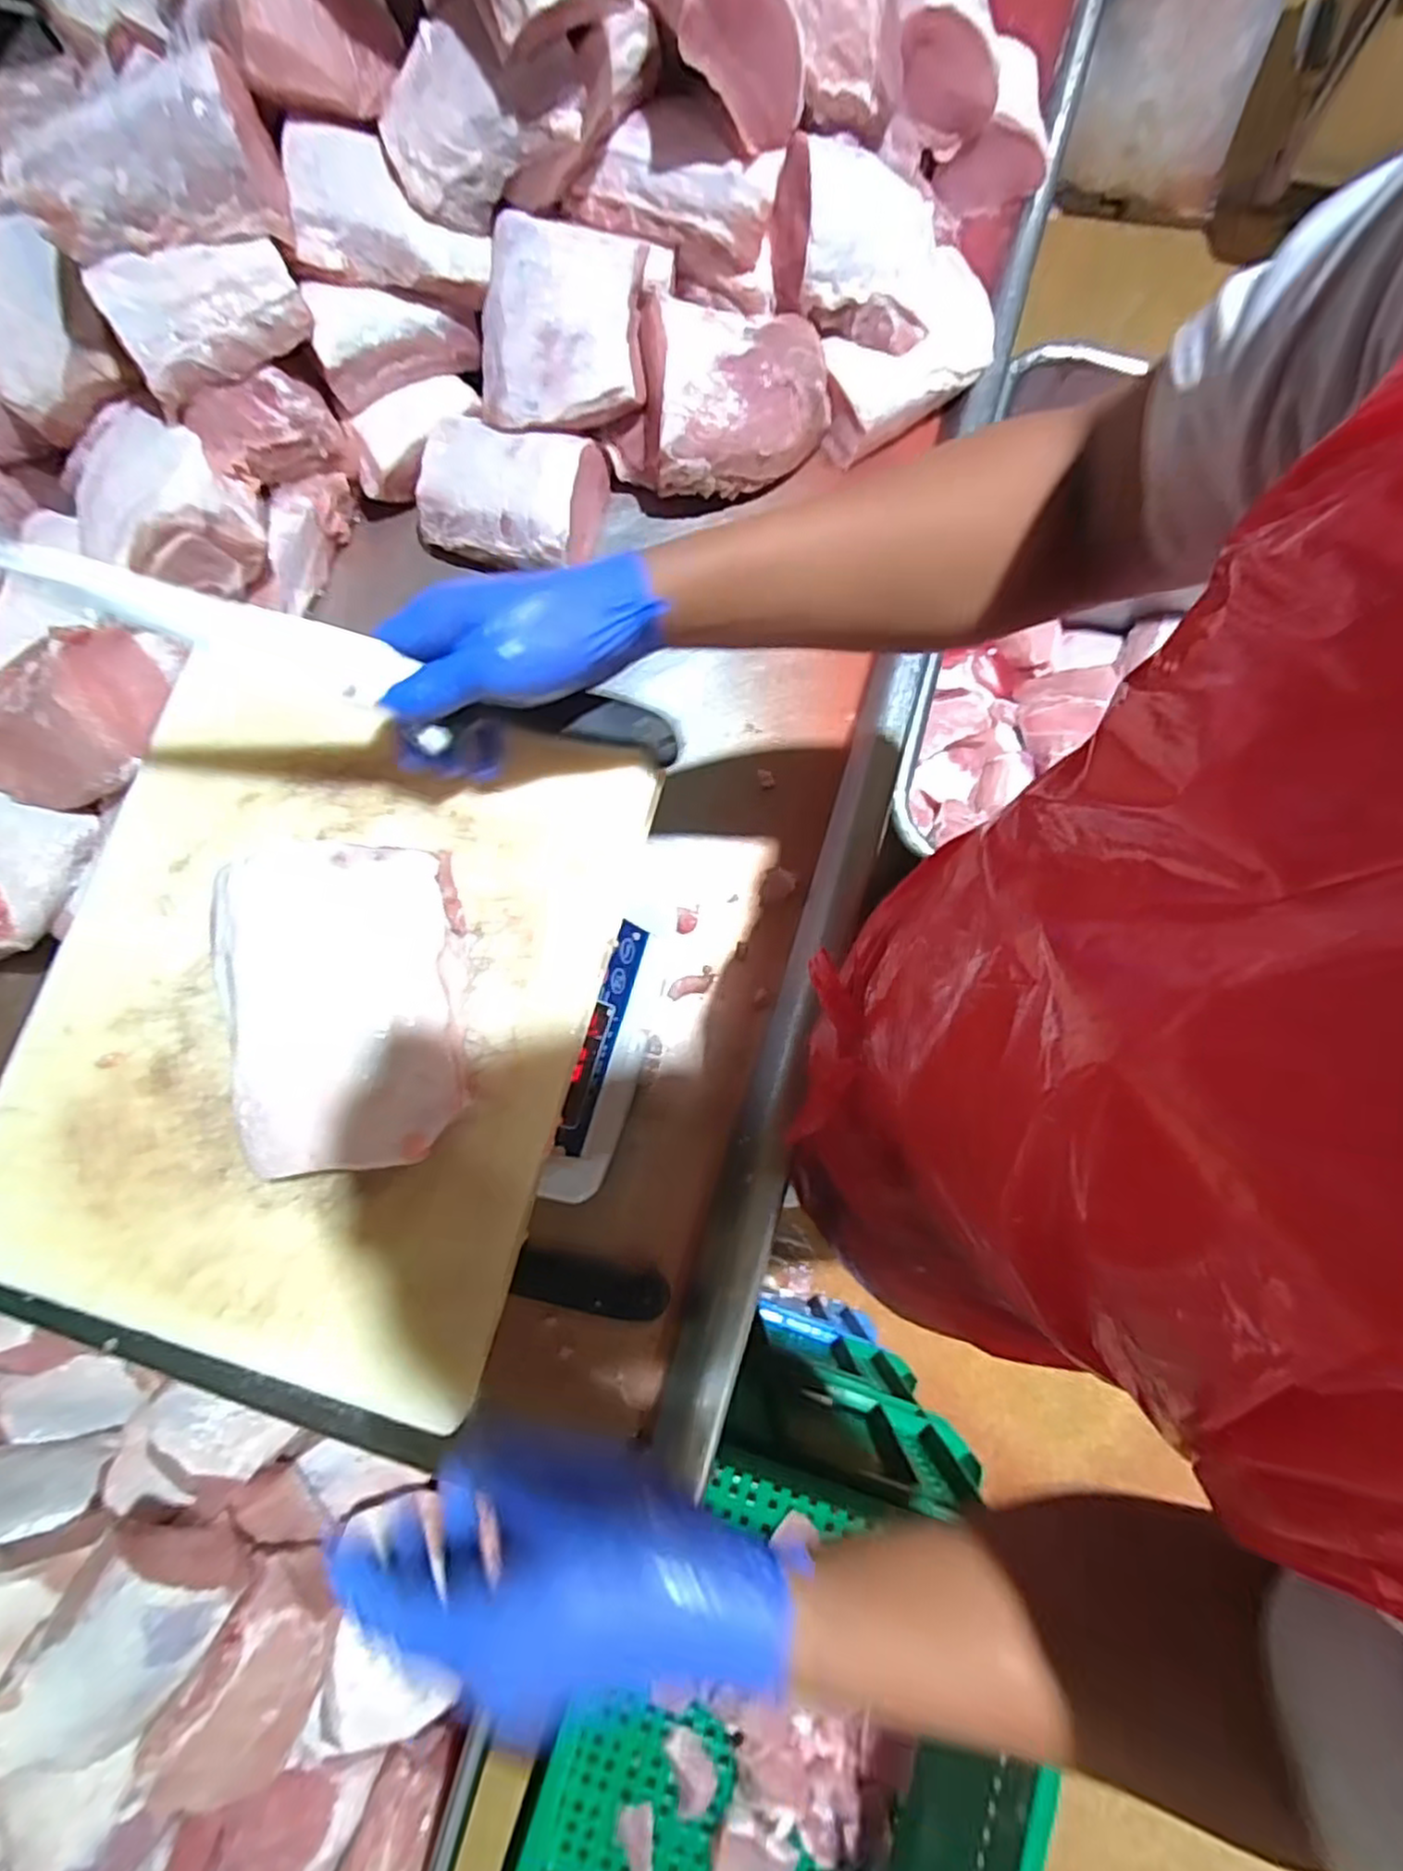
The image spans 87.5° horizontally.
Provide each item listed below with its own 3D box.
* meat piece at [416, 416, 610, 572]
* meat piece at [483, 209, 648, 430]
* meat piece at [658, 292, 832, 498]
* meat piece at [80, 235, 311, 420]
[{"bbox_3d":[-0.175,-0.393,0.665,0.157,0.069,0.111,11,78,4],"label":"meat piece"},{"bbox_3d":[-0.120,-0.515,0.637,0.139,0.070,0.147,-1,102,7],"label":"meat piece"},{"bbox_3d":[0.038,-0.472,0.643,0.147,0.087,0.135,2,77,2],"label":"meat piece"},{"bbox_3d":[-0.380,-0.479,0.565,0.138,0.053,0.073,-23,78,-4],"label":"meat piece"}]

